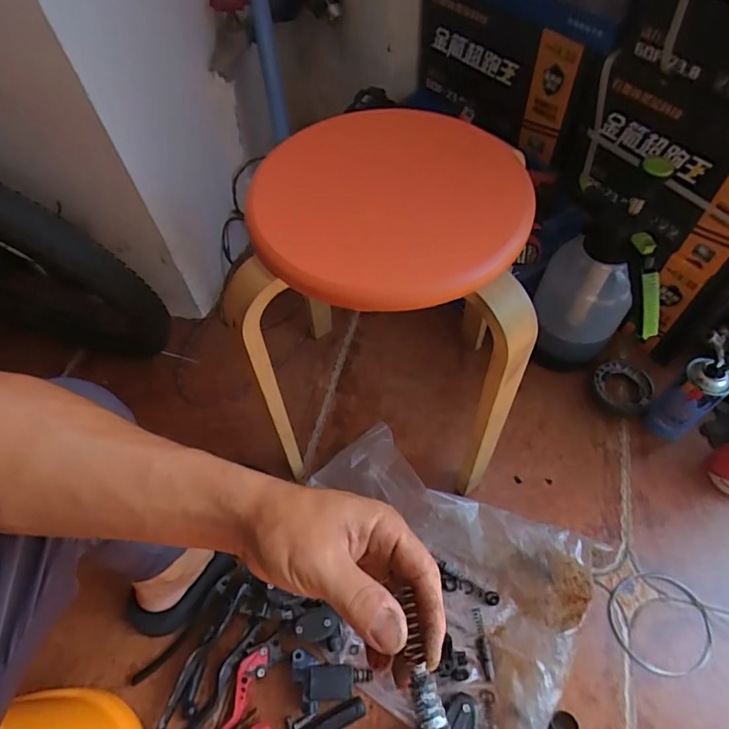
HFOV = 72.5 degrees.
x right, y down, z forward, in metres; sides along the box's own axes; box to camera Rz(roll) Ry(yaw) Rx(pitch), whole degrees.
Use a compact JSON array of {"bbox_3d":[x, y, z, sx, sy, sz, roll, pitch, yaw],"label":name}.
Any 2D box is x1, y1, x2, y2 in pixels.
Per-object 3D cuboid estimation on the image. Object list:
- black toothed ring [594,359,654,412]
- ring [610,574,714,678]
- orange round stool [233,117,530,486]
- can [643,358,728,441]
[{"bbox_3d":[0.448,0.036,0.864,0.093,0.033,0.085,-2,54,2],"label":"black toothed ring"},{"bbox_3d":[0.400,0.348,0.671,0.129,0.004,0.124,-2,54,2],"label":"ring"},{"bbox_3d":[0.040,-0.069,0.670,0.300,0.416,0.318,4,57,6],"label":"orange round stool"},{"bbox_3d":[0.493,0.060,0.764,0.057,0.162,0.060,-2,54,2],"label":"can"}]

